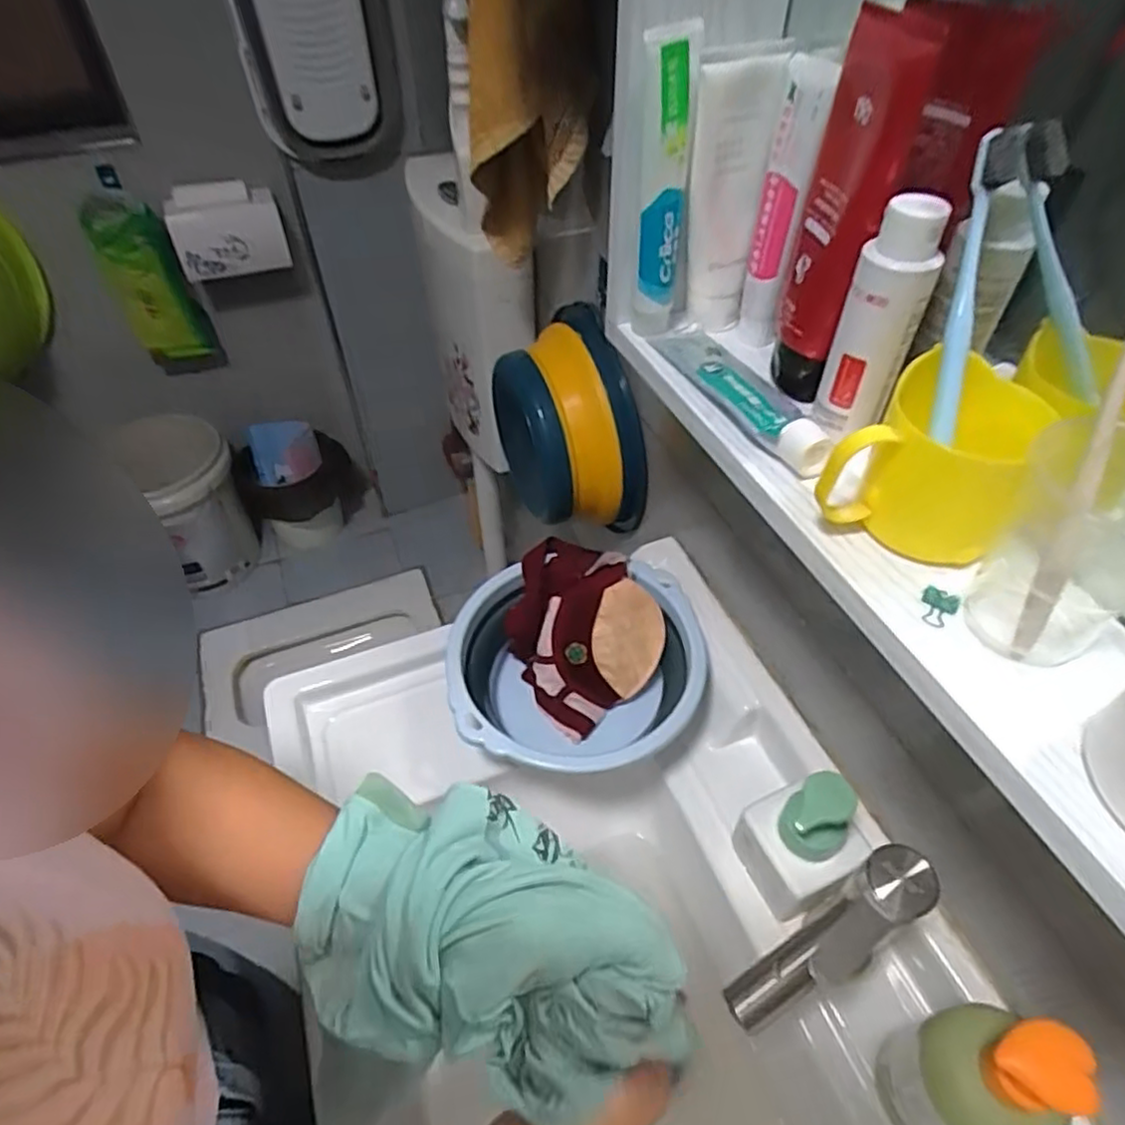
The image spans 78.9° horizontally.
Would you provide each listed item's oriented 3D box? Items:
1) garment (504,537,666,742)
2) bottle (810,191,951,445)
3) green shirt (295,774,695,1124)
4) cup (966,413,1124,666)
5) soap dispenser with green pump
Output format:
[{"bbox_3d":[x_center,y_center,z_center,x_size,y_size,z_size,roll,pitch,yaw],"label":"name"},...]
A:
[{"bbox_3d":[0.008,0.054,0.670,0.120,0.132,0.158,-32,55,-24],"label":"garment"},{"bbox_3d":[0.163,-0.122,0.354,0.035,0.115,0.031,22,52,19],"label":"bottle"},{"bbox_3d":[-0.029,0.191,0.340,0.191,0.071,0.123,13,50,12],"label":"green shirt"},{"bbox_3d":[0.222,-0.011,0.287,0.077,0.090,0.059,-24,53,-20],"label":"cup"},{"bbox_3d":[0.187,0.205,0.518,0.071,0.134,0.075,-23,52,-18],"label":"soap dispenser with green pump"}]

